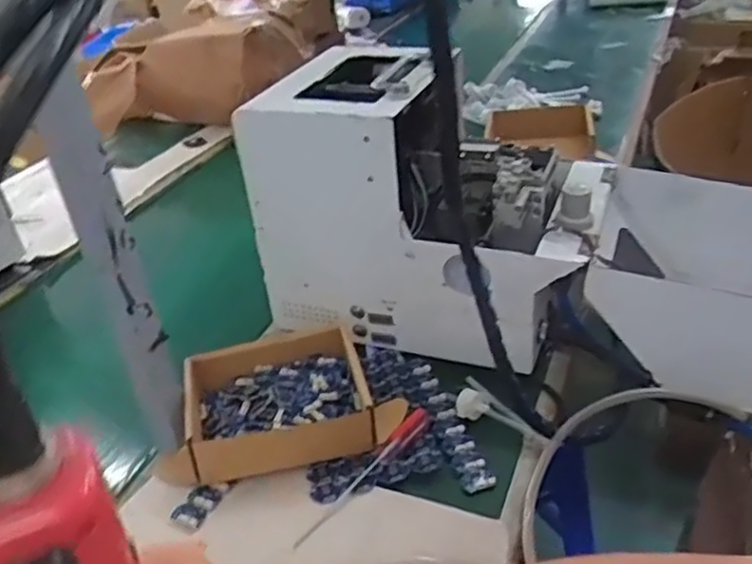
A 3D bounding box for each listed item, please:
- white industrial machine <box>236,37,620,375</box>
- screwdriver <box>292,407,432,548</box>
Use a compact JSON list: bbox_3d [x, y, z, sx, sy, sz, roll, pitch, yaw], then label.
[{"bbox_3d":[0.063,-0.085,0.758,0.327,0.273,0.212,7,36,20],"label":"white industrial machine"},{"bbox_3d":[-0.009,0.164,0.615,0.015,0.023,0.172,24,44,38],"label":"screwdriver"}]

